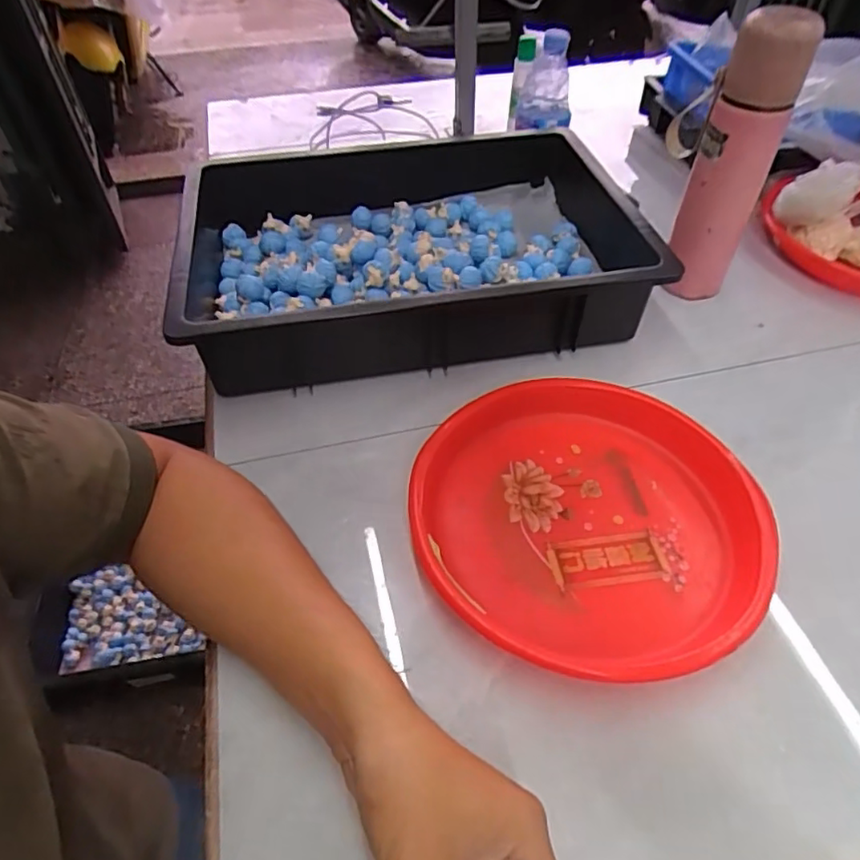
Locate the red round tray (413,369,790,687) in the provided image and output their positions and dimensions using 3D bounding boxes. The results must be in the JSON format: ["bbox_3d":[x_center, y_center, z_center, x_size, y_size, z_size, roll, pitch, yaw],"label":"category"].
[{"bbox_3d":[0.118,0.059,0.449,0.253,0.041,0.246,0,49,0],"label":"red round tray"}]

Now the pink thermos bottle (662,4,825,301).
[{"bbox_3d":[0.284,-0.241,0.565,0.066,0.254,0.060,23,52,18],"label":"pink thermos bottle"}]

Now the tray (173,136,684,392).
[{"bbox_3d":[-0.021,-0.192,0.637,0.456,0.094,0.307,-8,49,-7],"label":"tray"}]

